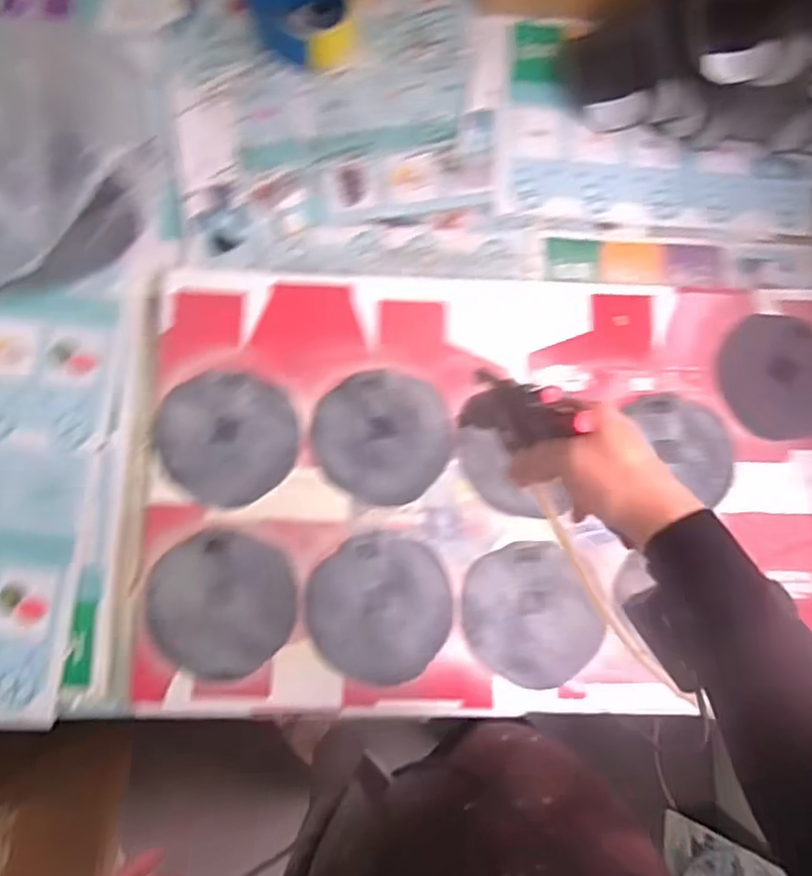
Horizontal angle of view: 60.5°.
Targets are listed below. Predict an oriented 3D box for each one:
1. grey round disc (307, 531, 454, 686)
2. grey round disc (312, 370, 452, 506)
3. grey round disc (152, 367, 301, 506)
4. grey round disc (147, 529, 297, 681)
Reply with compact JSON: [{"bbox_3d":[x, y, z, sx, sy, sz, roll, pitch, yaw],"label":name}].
[{"bbox_3d":[-0.024,0.170,0.703,0.139,0.011,0.141,0,77,-1],"label":"grey round disc"},{"bbox_3d":[-0.026,-0.004,0.749,0.142,0.014,0.139,0,77,-1],"label":"grey round disc"},{"bbox_3d":[-0.192,-0.001,0.736,0.145,0.014,0.137,0,77,-1],"label":"grey round disc"},{"bbox_3d":[-0.186,0.164,0.692,0.144,0.011,0.137,0,77,-1],"label":"grey round disc"}]

